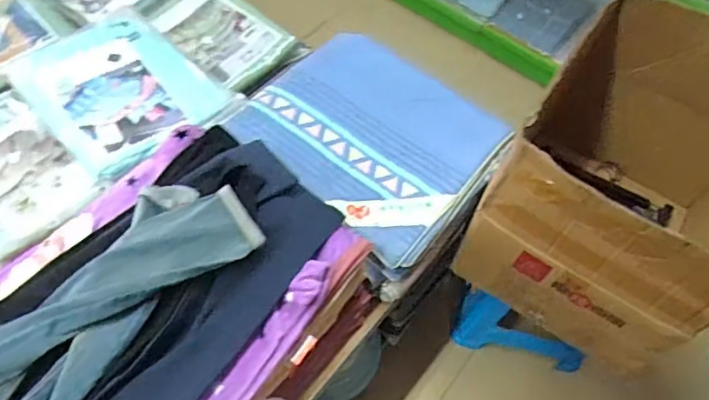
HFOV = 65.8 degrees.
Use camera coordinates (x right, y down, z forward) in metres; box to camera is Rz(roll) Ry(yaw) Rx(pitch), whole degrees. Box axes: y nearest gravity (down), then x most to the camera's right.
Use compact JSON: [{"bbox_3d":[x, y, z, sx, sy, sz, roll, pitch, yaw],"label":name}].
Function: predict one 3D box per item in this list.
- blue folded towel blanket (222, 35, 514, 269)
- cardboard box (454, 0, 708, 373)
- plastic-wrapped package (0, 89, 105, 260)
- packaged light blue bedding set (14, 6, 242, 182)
[{"bbox_3d":[0.030,-0.154,1.179,0.502,0.055,0.430,36,62,17],"label":"blue folded towel blanket"},{"bbox_3d":[0.533,-0.015,1.075,0.469,0.429,0.506,35,62,16],"label":"cardboard box"},{"bbox_3d":[-0.673,-0.053,1.054,0.375,0.030,0.225,40,64,19],"label":"plastic-wrapped package"},{"bbox_3d":[-0.502,-0.247,1.184,0.432,0.054,0.326,38,63,18],"label":"packaged light blue bedding set"}]

